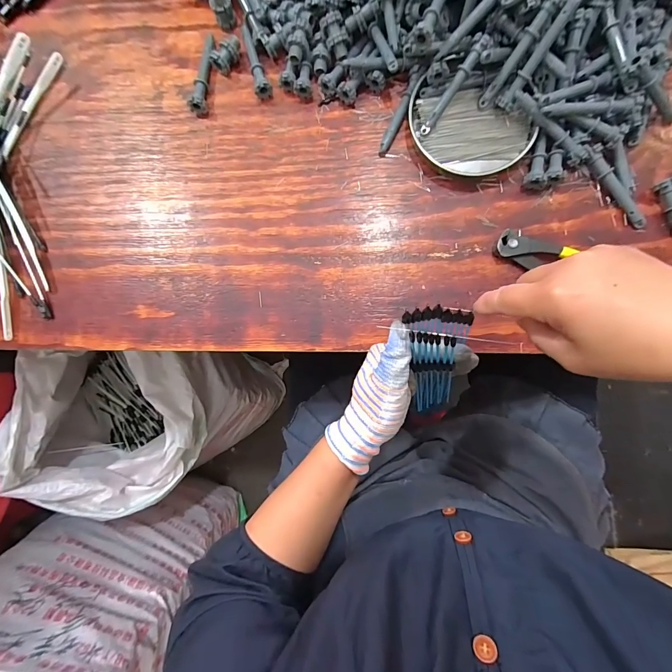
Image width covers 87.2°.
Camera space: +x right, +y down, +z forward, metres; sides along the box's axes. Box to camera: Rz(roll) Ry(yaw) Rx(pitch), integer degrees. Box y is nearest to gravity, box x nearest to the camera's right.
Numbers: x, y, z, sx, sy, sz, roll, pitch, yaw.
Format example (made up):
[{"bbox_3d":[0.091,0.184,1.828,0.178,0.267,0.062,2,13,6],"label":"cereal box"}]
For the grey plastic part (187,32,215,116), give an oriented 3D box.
[{"bbox_3d":[-0.151,-0.302,0.402,0.016,0.021,0.094,7,85,4],"label":"grey plastic part"}]

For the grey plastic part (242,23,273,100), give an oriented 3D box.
[{"bbox_3d":[-0.091,-0.315,0.403,0.018,0.017,0.088,-15,84,2],"label":"grey plastic part"}]

